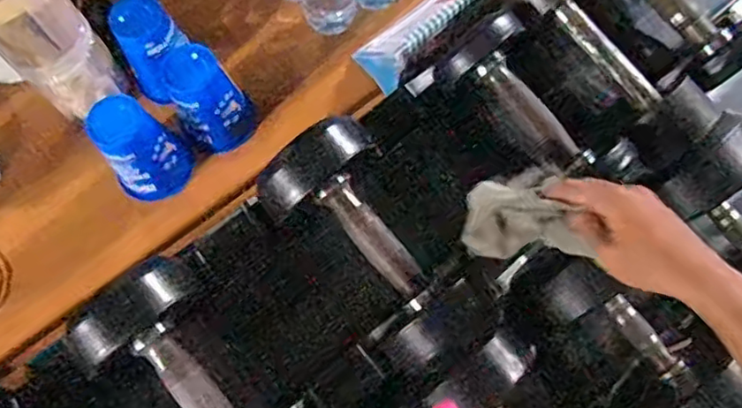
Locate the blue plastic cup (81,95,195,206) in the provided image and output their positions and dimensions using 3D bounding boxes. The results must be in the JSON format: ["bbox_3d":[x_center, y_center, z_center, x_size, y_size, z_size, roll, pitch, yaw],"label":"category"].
[{"bbox_3d":[-0.241,-0.056,0.664,0.076,0.104,0.074,-1,70,2],"label":"blue plastic cup"}]

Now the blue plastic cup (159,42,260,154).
[{"bbox_3d":[-0.177,-0.118,0.692,0.068,0.097,0.083,-36,73,-10],"label":"blue plastic cup"}]

